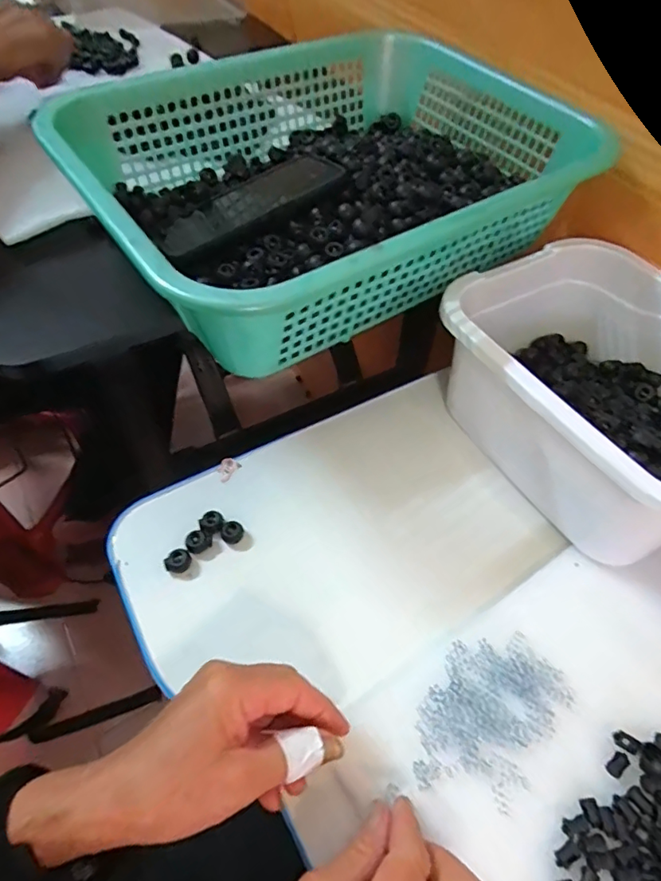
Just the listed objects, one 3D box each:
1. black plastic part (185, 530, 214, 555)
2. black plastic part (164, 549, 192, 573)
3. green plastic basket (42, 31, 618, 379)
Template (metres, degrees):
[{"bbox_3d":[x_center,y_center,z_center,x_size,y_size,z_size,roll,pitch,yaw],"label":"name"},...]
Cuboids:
[{"bbox_3d":[-0.101,0.078,0.401,0.018,0.011,0.015,-34,59,-24],"label":"black plastic part"},{"bbox_3d":[-0.114,0.092,0.393,0.019,0.013,0.014,-26,56,-20],"label":"black plastic part"},{"bbox_3d":[-0.002,-0.215,0.436,0.382,0.095,0.294,-31,62,-22],"label":"green plastic basket"}]

